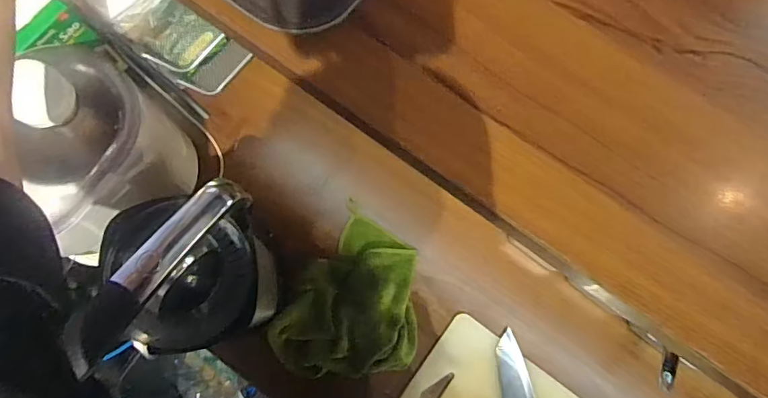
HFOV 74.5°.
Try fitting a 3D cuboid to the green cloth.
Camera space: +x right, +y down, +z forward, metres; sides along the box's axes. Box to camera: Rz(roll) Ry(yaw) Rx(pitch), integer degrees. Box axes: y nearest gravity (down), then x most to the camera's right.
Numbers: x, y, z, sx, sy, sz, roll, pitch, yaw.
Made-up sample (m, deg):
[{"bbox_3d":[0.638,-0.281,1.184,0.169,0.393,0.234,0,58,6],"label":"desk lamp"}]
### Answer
[{"bbox_3d":[-0.034,0.149,0.713,0.182,0.042,0.229,25,79,4],"label":"green cloth"}]

